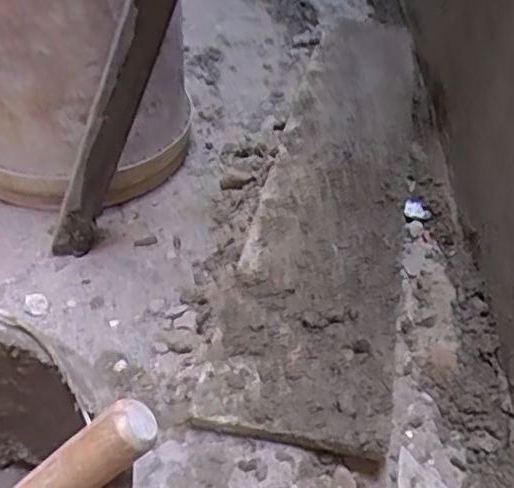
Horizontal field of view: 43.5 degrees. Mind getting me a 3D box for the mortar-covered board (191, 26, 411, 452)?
[{"bbox_3d":[0.107,-0.096,0.856,0.169,0.035,0.820,9,44,8],"label":"mortar-covered board"}]

